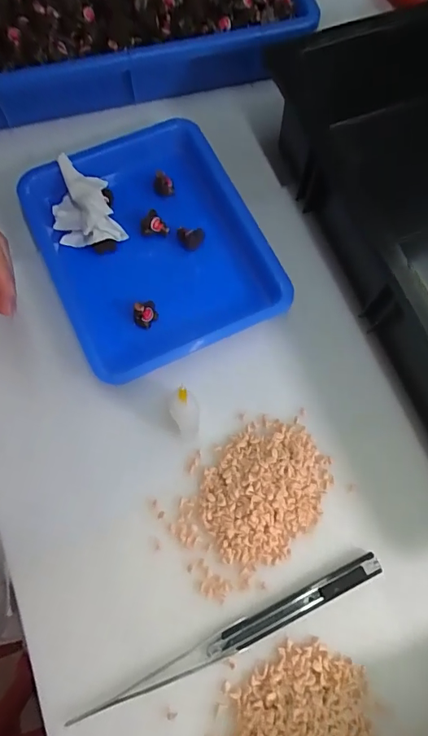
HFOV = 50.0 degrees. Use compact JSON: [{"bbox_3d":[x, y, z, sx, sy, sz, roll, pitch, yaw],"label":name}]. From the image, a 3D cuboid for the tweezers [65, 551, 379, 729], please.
[{"bbox_3d":[0.014,0.188,0.319,0.227,0.009,0.016,-24,73,-8],"label":"tweezers"}]

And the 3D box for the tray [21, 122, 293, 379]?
[{"bbox_3d":[-0.057,-0.105,0.401,0.175,0.042,0.218,-24,73,-8],"label":"tray"}]

